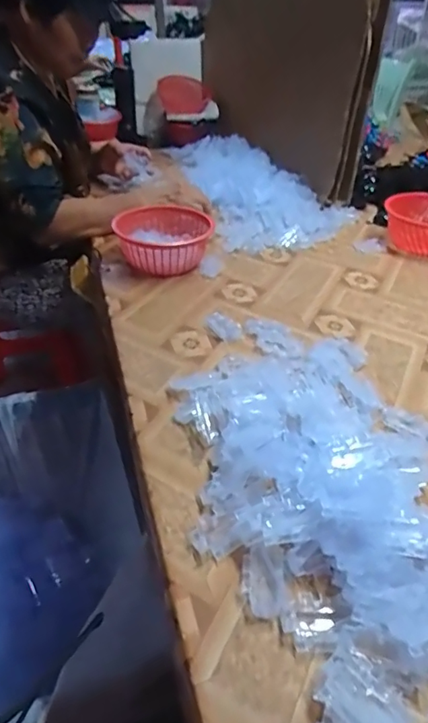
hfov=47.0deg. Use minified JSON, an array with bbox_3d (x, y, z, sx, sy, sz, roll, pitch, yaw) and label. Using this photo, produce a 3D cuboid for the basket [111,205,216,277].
[{"bbox_3d":[-0.100,-0.234,0.955,0.172,0.076,0.202,-15,41,-19],"label":"basket"}]

